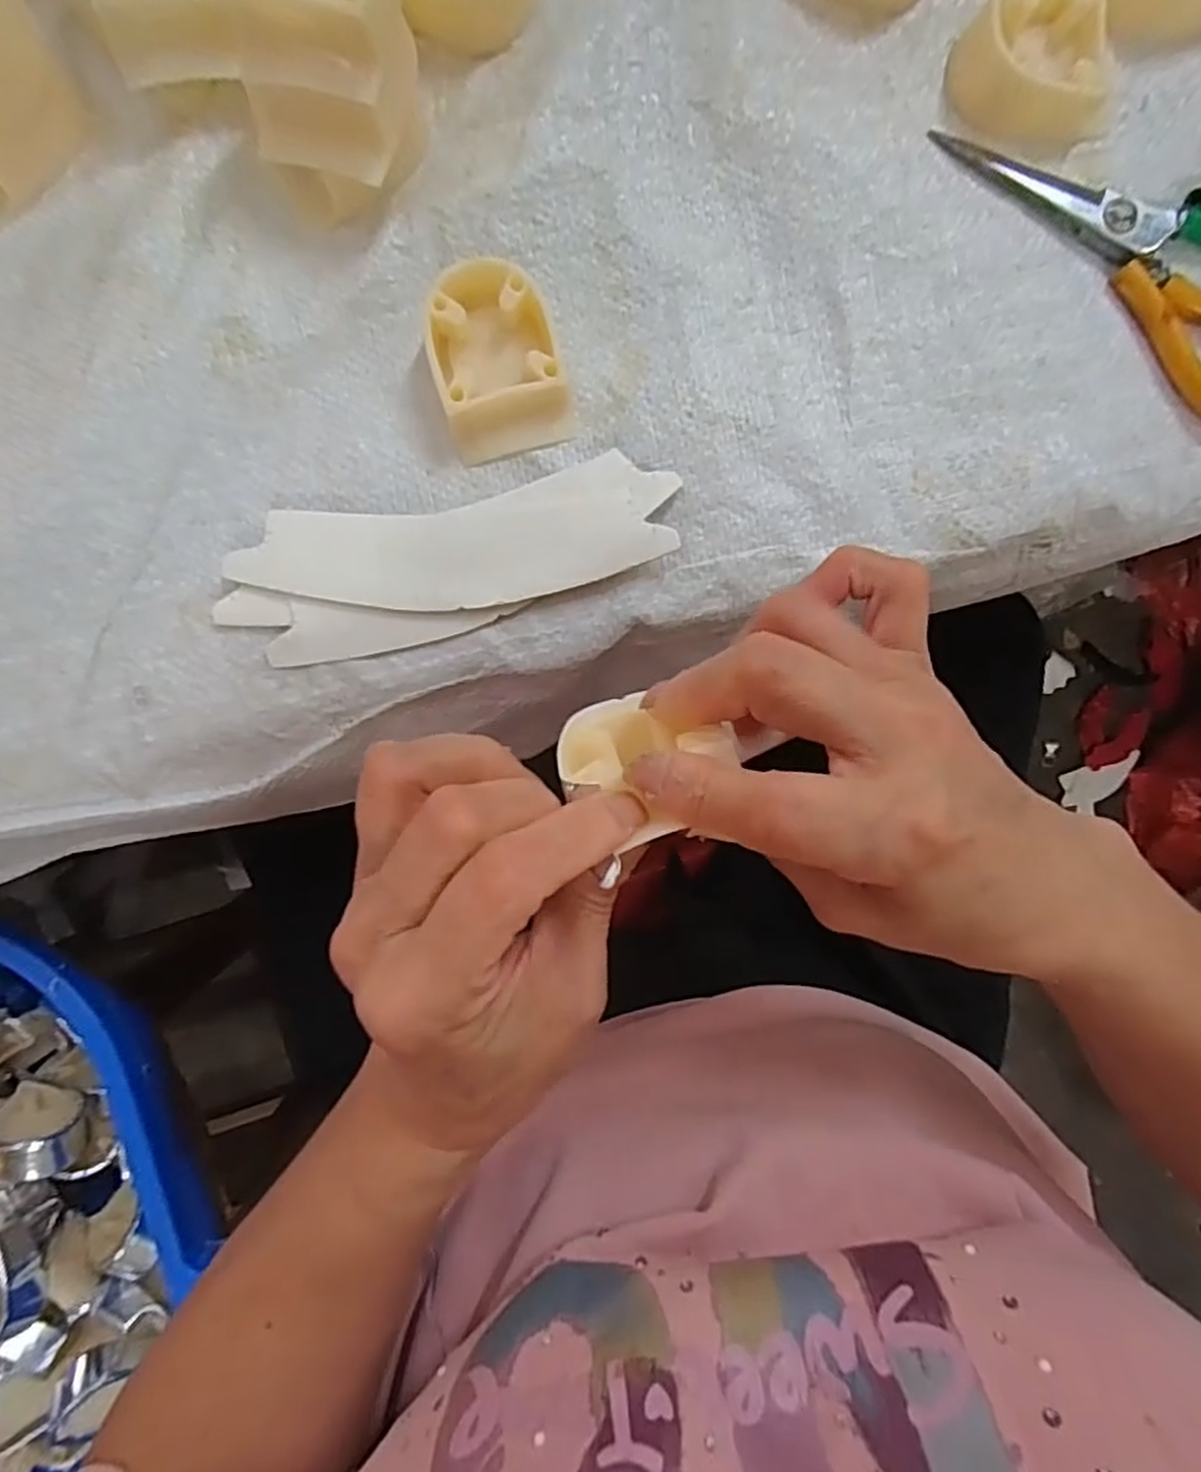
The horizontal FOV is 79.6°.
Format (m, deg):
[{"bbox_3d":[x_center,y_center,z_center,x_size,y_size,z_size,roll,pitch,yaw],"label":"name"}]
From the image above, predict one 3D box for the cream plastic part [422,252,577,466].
[{"bbox_3d":[-0.037,-0.134,0.257,0.044,0.020,0.058,-18,88,-2],"label":"cream plastic part"}]

